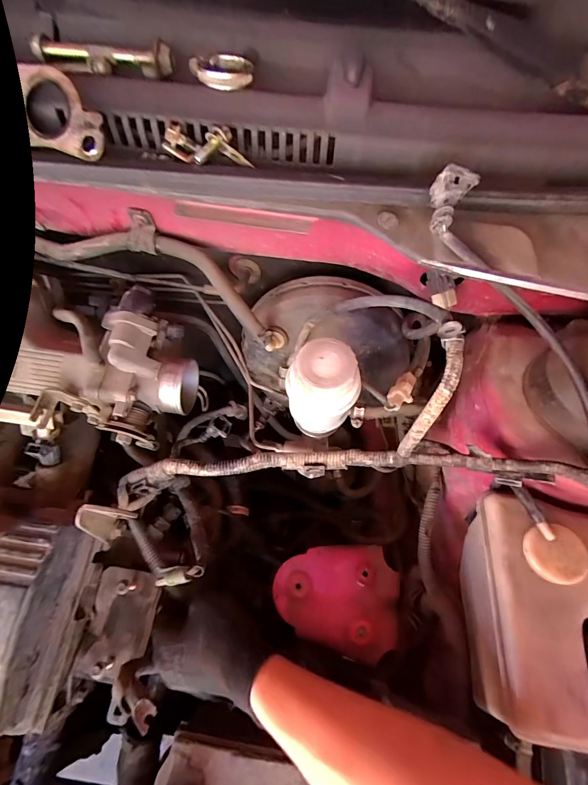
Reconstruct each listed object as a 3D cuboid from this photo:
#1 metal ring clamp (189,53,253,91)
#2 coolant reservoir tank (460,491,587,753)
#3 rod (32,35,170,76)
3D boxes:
[{"bbox_3d":[-0.055,-0.245,0.277,0.046,0.011,0.039,-2,65,-1],"label":"metal ring clamp"},{"bbox_3d":[0.213,0.178,0.301,0.134,0.111,0.159,5,65,2],"label":"coolant reservoir tank"},{"bbox_3d":[-0.151,-0.265,0.283,0.114,0.015,0.016,11,65,5],"label":"rod"}]

